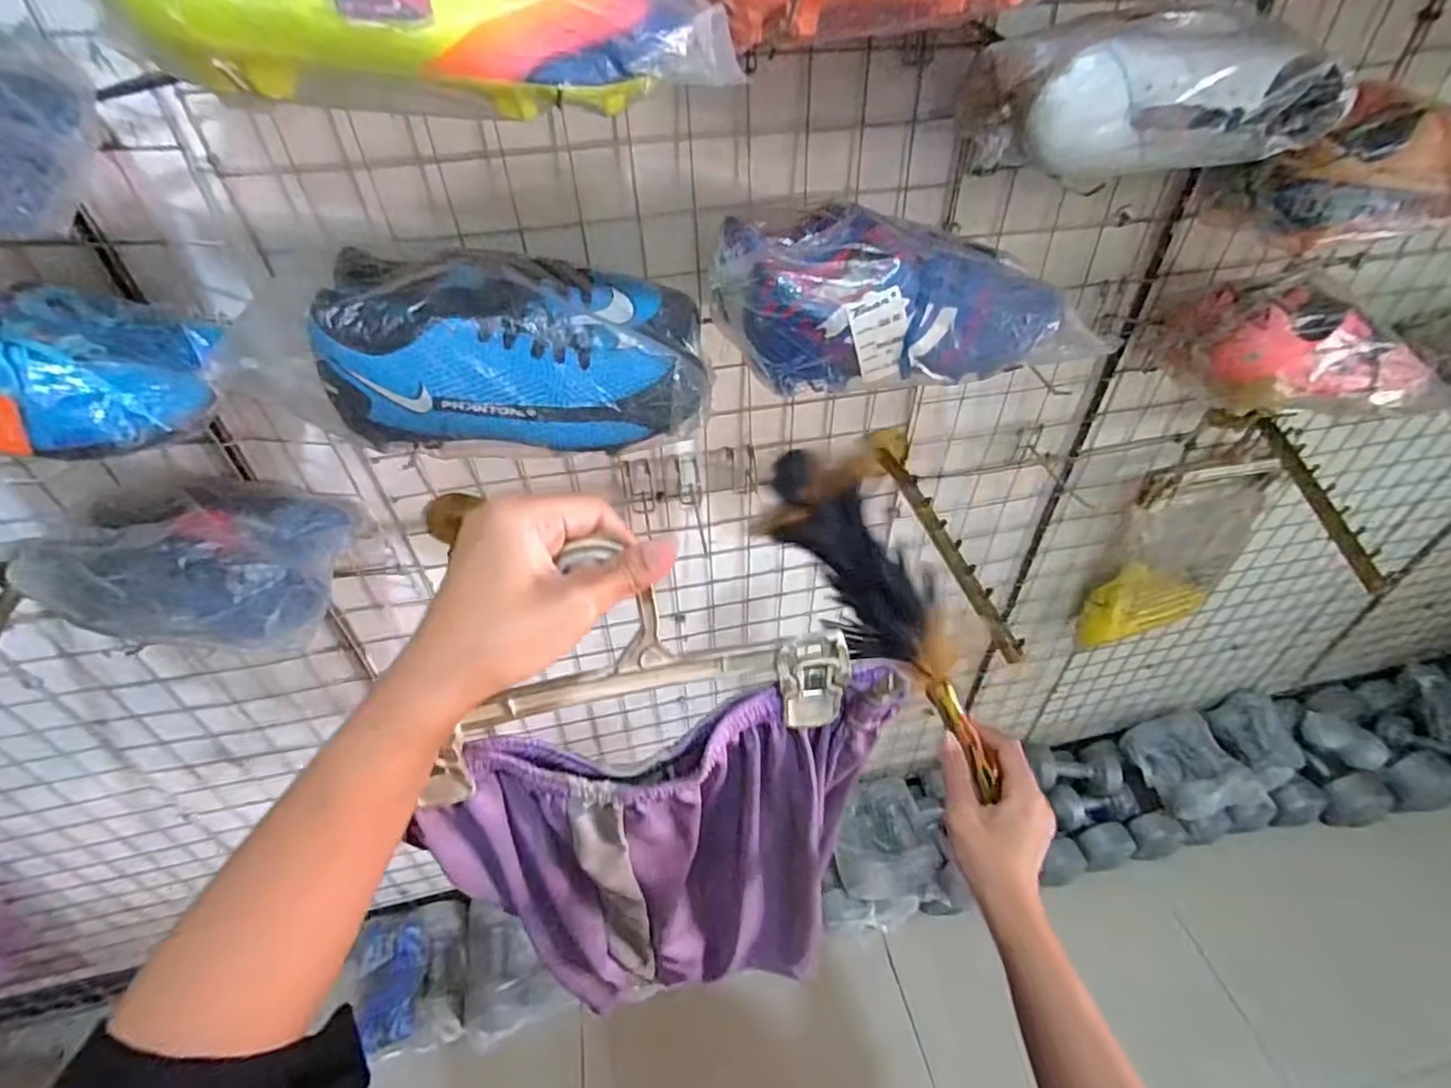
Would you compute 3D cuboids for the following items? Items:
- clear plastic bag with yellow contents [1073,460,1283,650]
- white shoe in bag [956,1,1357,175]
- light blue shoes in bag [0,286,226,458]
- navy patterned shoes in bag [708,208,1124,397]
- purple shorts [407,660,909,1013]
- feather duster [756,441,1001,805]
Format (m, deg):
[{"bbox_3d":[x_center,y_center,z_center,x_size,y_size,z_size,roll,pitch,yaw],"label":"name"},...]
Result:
[{"bbox_3d":[0.692,0.020,0.992,0.242,0.358,0.051,-10,44,-10],"label":"clear plastic bag with yellow contents"},{"bbox_3d":[0.309,-0.329,0.457,0.252,0.084,0.103,-4,44,-3],"label":"white shoe in bag"},{"bbox_3d":[-0.441,-0.125,0.413,0.191,0.074,0.121,-5,44,-5],"label":"light blue shoes in bag"},{"bbox_3d":[0.138,-0.186,0.485,0.288,0.104,0.091,2,44,3],"label":"navy patterned shoes in bag"},{"bbox_3d":[-0.035,0.243,0.463,0.259,0.401,0.047,-5,44,-5],"label":"purple shorts"},{"bbox_3d":[0.126,0.051,0.472,0.077,0.054,0.278,-36,95,-32],"label":"feather duster"}]

